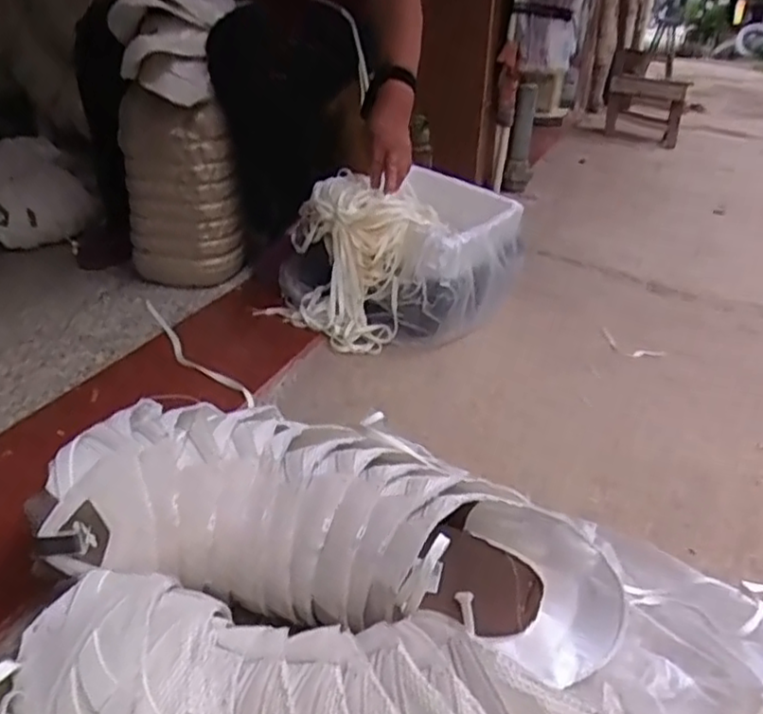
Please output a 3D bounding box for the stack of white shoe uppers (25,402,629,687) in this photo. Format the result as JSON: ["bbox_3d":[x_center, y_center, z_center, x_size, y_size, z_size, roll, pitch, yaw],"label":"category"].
[{"bbox_3d":[-0.017,0.143,0.600,0.487,0.132,0.199,17,24,-11],"label":"stack of white shoe uppers"}]

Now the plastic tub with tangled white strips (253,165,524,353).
[{"bbox_3d":[0.050,-0.173,1.165,0.290,0.214,0.428,17,29,25],"label":"plastic tub with tangled white strips"}]

